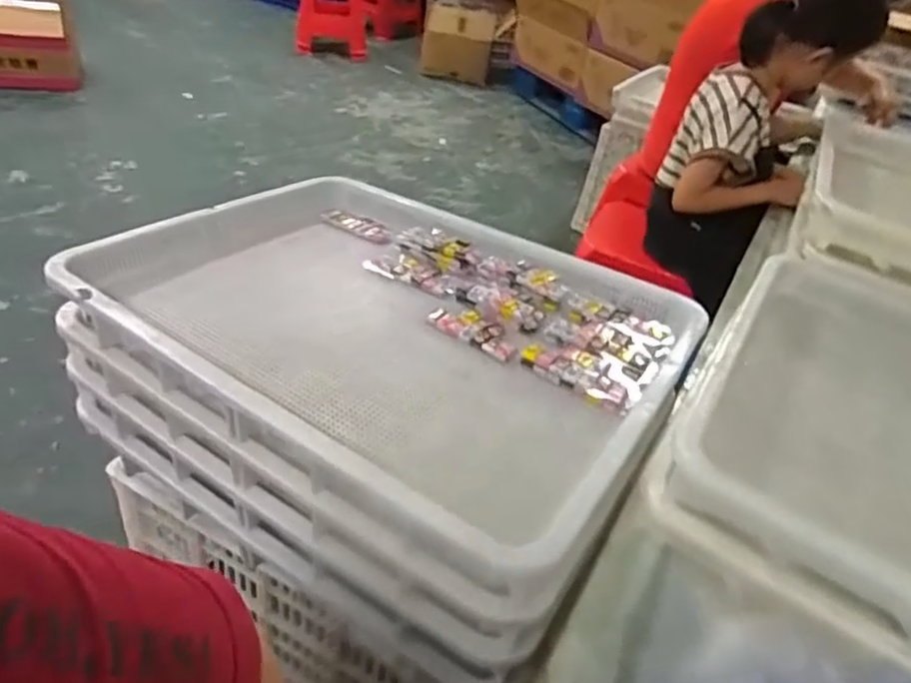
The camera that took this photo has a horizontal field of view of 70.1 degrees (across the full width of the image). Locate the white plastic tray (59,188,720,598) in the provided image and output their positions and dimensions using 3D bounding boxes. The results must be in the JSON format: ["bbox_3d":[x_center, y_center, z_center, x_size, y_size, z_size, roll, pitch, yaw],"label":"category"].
[{"bbox_3d":[-0.072,-0.041,0.787,0.638,0.096,0.515,28,41,20],"label":"white plastic tray"}]

